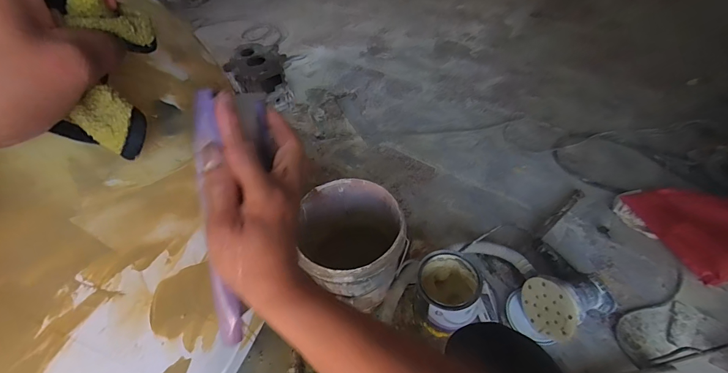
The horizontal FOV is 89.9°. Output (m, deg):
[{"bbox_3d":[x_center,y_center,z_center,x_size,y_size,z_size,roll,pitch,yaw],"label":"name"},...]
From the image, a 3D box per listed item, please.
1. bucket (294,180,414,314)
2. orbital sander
[{"bbox_3d":[-0.029,0.143,0.920,0.241,0.218,0.273,-18,50,-10],"label":"bucket"},{"bbox_3d":[0.486,0.265,0.874,0.185,0.129,0.144,-25,52,-15],"label":"orbital sander"}]

